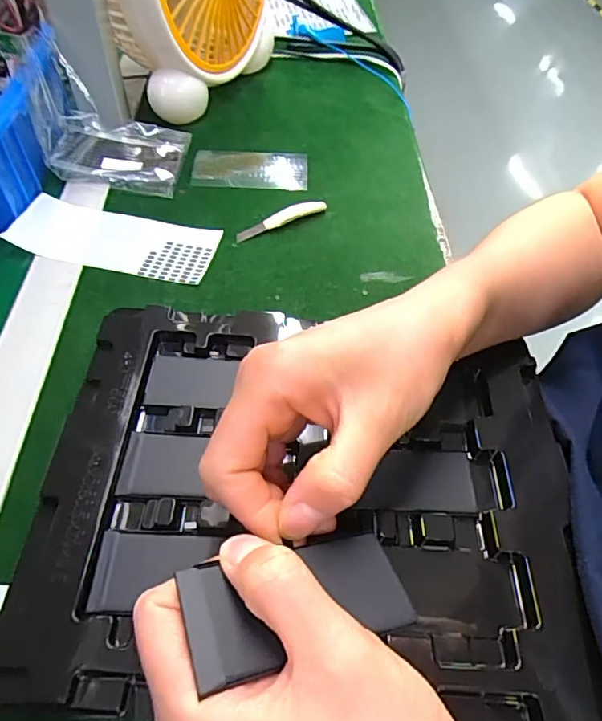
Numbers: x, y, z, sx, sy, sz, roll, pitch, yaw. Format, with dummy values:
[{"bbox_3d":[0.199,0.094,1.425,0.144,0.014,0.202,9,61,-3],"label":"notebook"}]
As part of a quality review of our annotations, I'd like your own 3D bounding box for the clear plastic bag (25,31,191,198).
[{"bbox_3d":[-0.167,-0.213,0.449,0.116,0.082,0.095,2,53,-2],"label":"clear plastic bag"}]

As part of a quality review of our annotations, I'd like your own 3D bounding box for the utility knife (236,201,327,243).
[{"bbox_3d":[-0.017,-0.124,0.439,0.087,0.010,0.015,-24,58,-20],"label":"utility knife"}]

